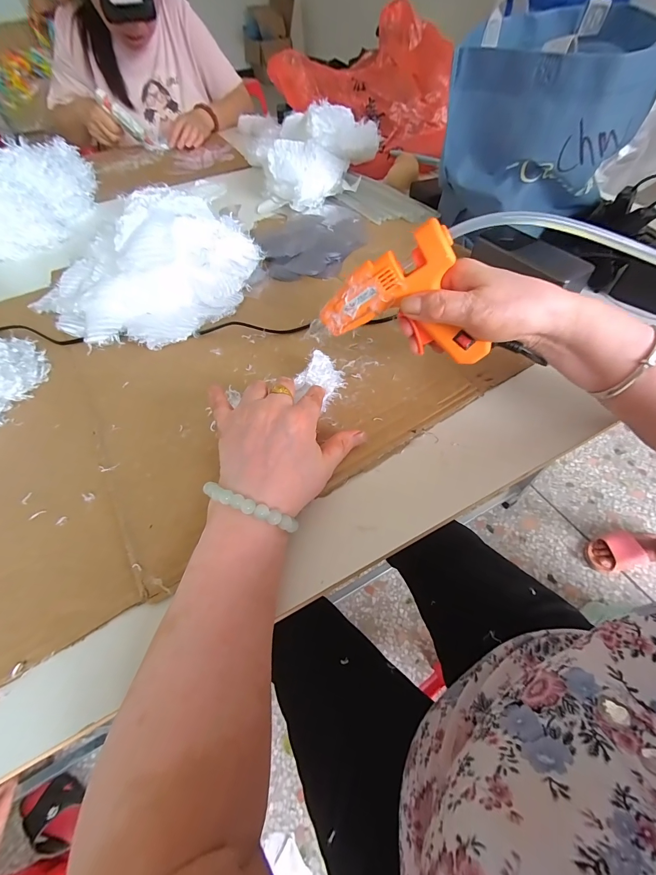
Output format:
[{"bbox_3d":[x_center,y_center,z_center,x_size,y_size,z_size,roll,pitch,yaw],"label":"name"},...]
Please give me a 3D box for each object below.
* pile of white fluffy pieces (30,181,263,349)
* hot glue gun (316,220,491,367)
[{"bbox_3d":[-0.206,-0.215,0.414,0.270,0.089,0.169,-38,61,-21],"label":"pile of white fluffy pieces"},{"bbox_3d":[0.072,-0.119,0.273,0.136,0.093,0.029,17,36,1],"label":"hot glue gun"}]

